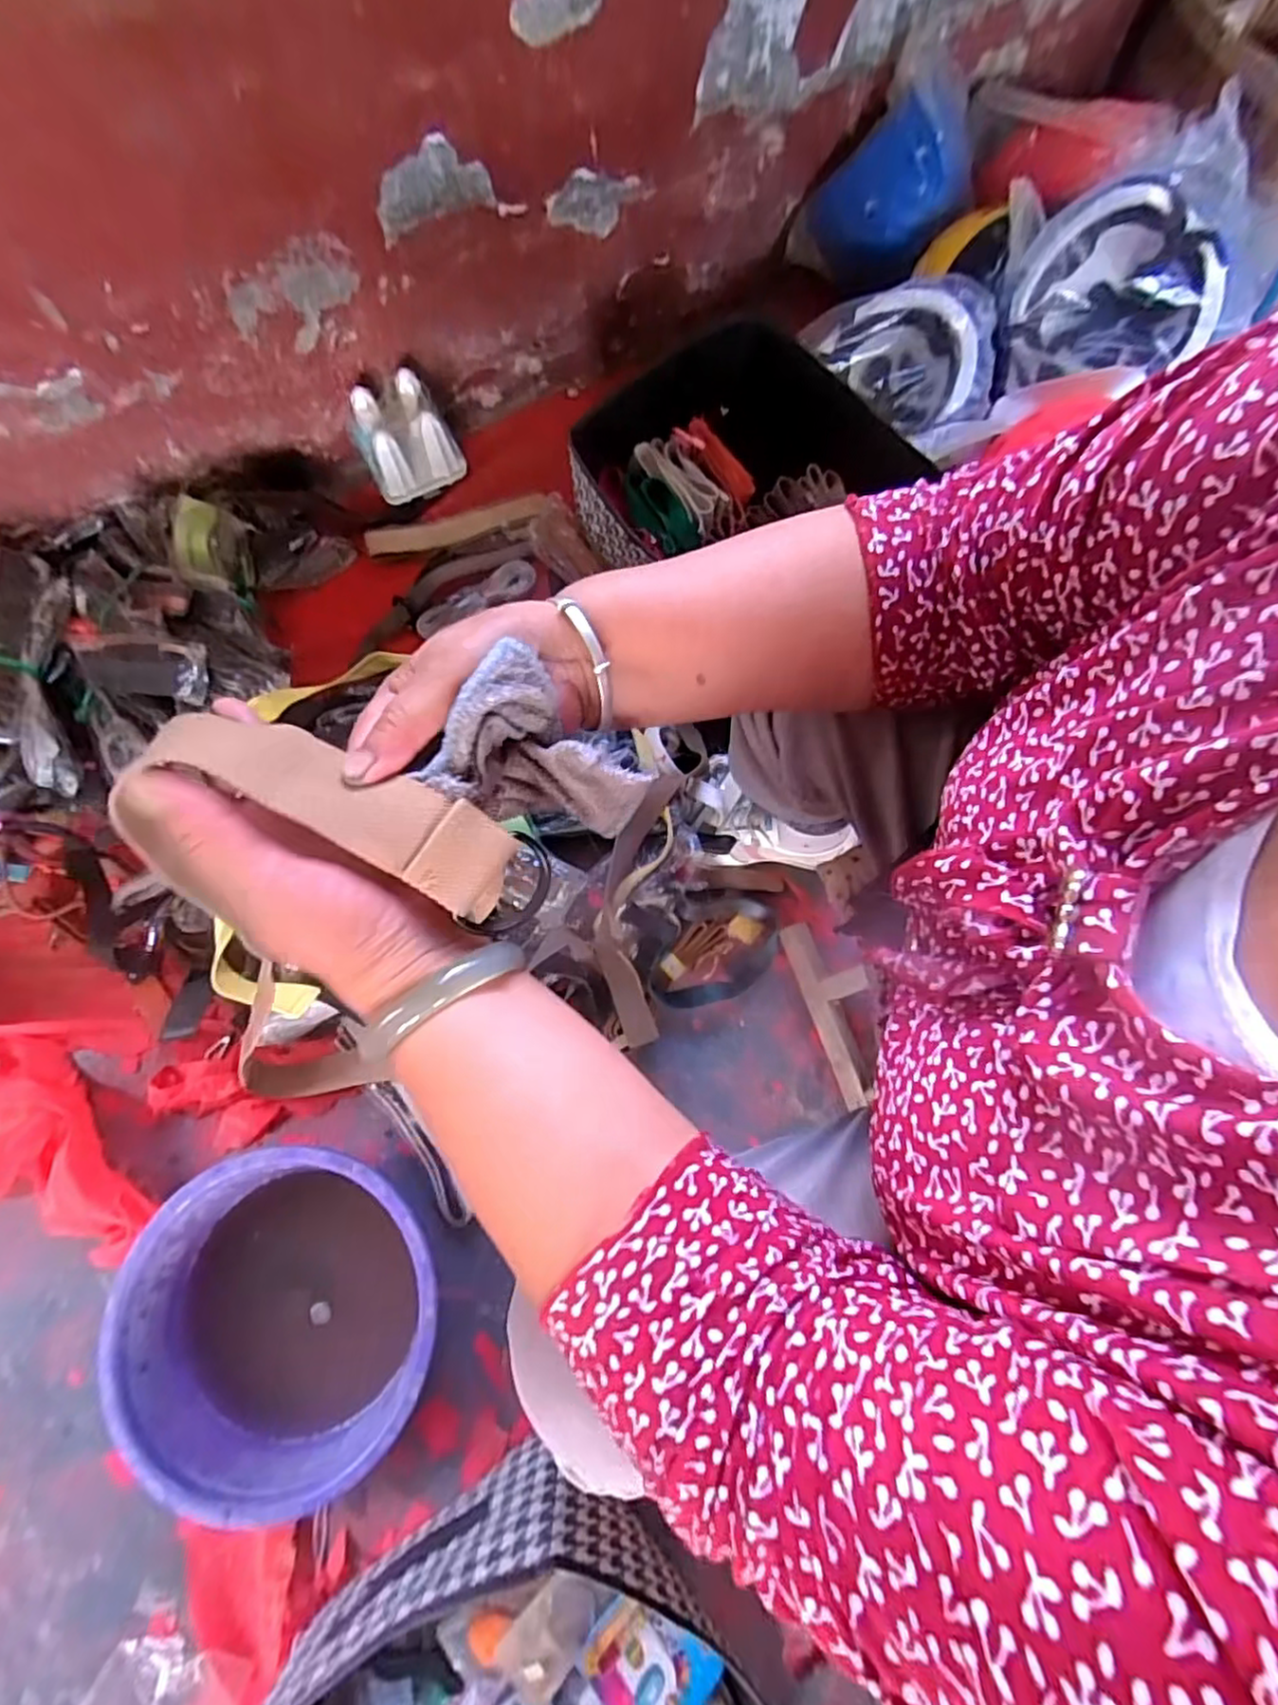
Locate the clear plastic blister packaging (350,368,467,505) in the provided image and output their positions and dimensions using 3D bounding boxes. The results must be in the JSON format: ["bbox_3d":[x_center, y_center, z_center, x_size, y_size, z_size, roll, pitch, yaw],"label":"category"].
[{"bbox_3d":[-0.310,-0.549,0.926,0.125,0.121,0.081,-23,76,-6],"label":"clear plastic blister packaging"}]

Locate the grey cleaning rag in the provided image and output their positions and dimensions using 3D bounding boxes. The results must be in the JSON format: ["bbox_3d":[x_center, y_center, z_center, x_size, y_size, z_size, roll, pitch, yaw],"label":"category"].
[{"bbox_3d":[-0.041,-0.035,0.293,0.072,0.063,0.064,31,76,7],"label":"grey cleaning rag"}]

